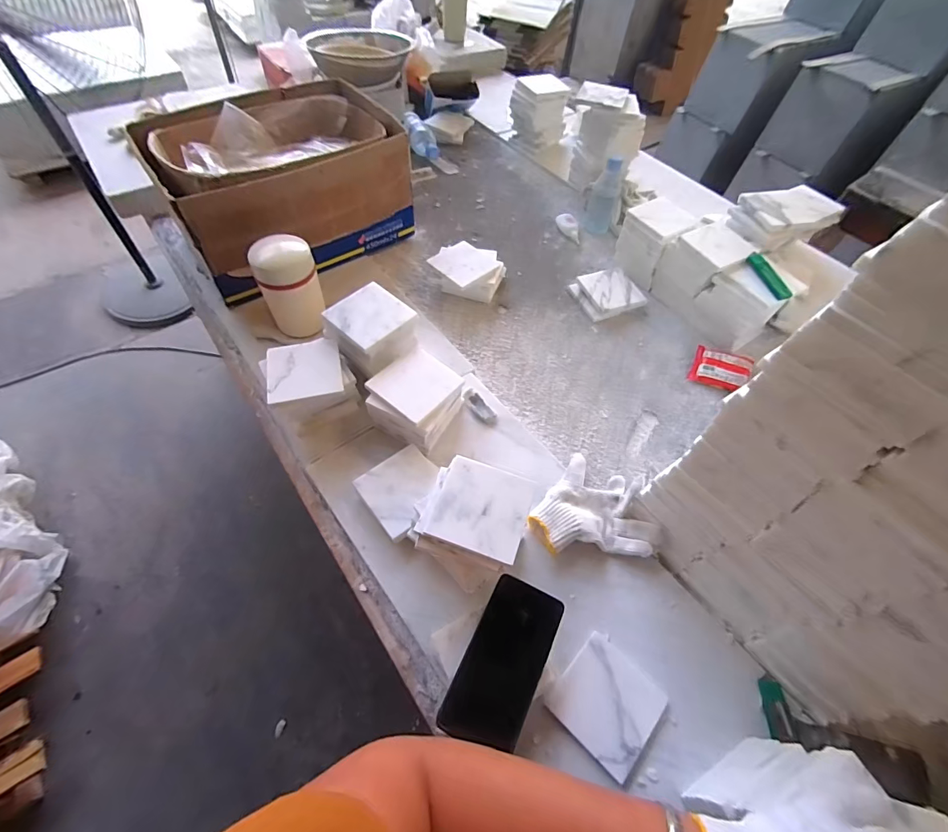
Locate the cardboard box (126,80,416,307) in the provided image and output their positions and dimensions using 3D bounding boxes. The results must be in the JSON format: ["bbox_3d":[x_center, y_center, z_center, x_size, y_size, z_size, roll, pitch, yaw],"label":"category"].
[{"bbox_3d":[-0.362,-0.452,0.856,0.405,0.219,0.333,-30,65,-21],"label":"cardboard box"}]

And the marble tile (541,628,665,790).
[{"bbox_3d":[0.149,0.316,0.487,0.100,0.011,0.103,41,64,19],"label":"marble tile"}]

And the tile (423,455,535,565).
[{"bbox_3d":[0.009,0.101,0.487,0.101,0.009,0.098,19,59,7],"label":"tile"}]

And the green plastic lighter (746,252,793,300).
[{"bbox_3d":[0.494,-0.240,0.735,0.026,0.009,0.115,-5,59,-8],"label":"green plastic lighter"}]

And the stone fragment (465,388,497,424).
[{"bbox_3d":[0.012,-0.015,0.701,0.029,0.013,0.068,-33,66,-22],"label":"stone fragment"}]

